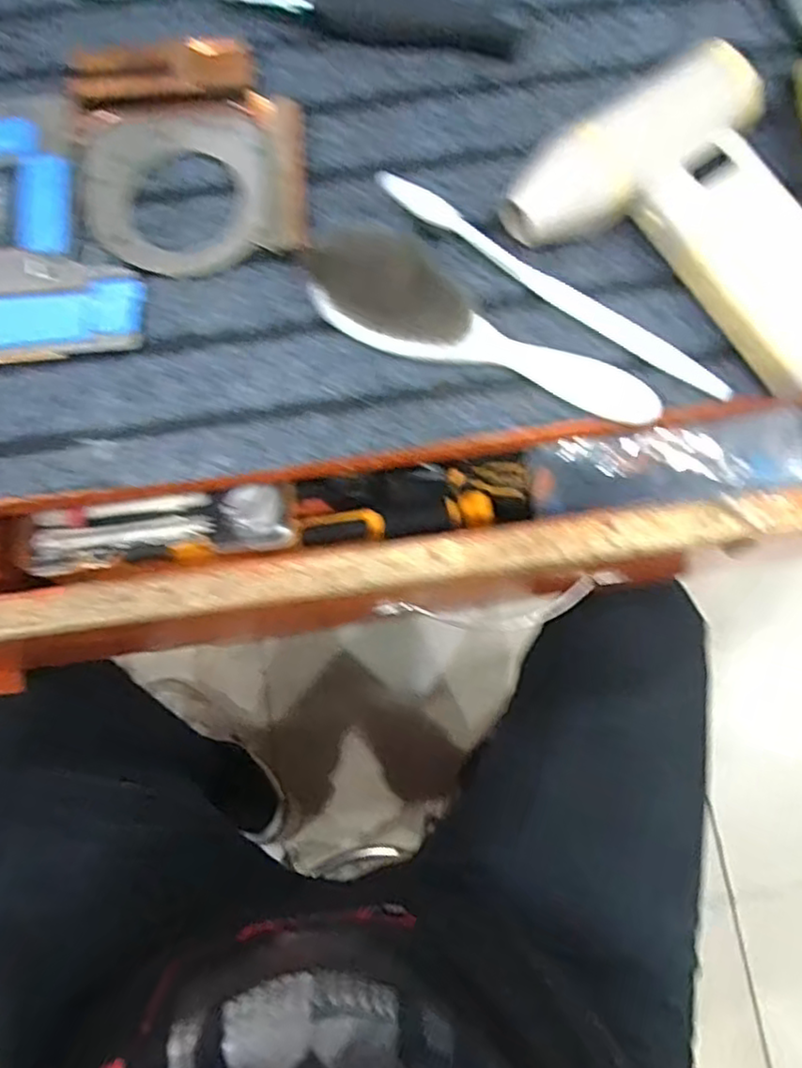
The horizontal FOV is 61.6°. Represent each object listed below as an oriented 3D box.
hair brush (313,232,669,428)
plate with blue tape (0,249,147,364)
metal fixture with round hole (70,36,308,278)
[{"bbox_3d":[0.034,-0.083,0.270,0.148,0.024,0.038,19,80,4],"label":"hair brush"},{"bbox_3d":[-0.157,-0.096,0.281,0.098,0.006,0.048,-3,79,0],"label":"plate with blue tape"},{"bbox_3d":[-0.092,-0.168,0.295,0.093,0.007,0.114,-11,79,-1],"label":"metal fixture with round hole"}]

